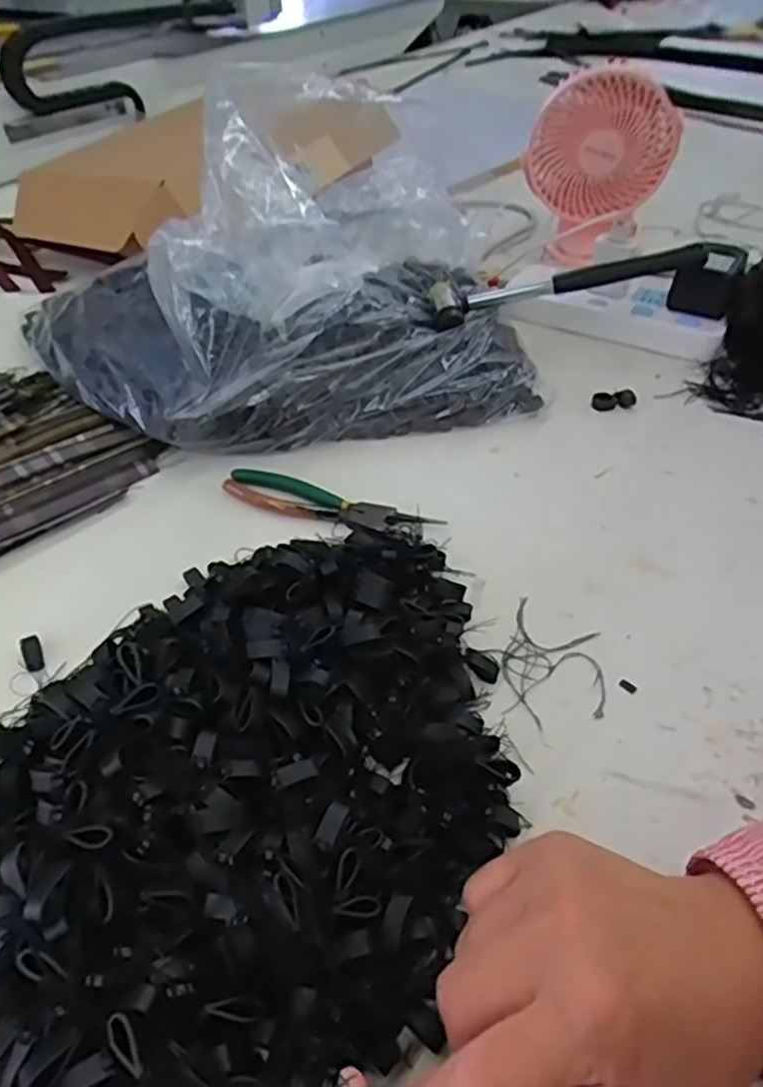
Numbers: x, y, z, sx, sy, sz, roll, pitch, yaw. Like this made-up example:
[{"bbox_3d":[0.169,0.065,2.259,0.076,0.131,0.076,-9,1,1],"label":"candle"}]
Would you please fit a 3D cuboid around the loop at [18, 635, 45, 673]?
[{"bbox_3d":[-0.211,0.067,0.427,0.010,0.008,0.025,-20,67,-17],"label":"loop"}]

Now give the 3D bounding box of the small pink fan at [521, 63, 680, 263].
[{"bbox_3d":[0.218,-0.378,0.718,0.142,0.172,0.094,12,46,14],"label":"small pink fan"}]

